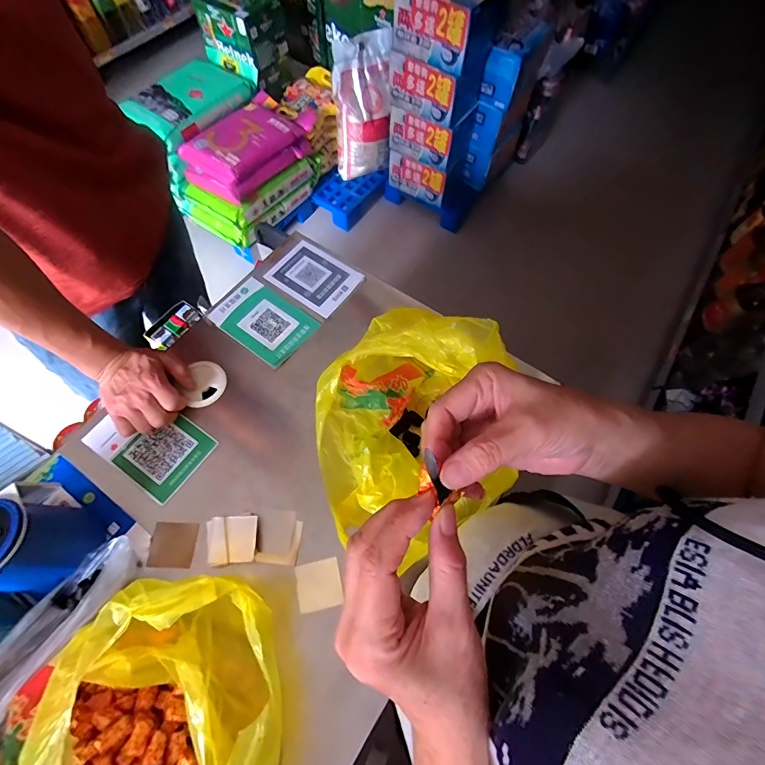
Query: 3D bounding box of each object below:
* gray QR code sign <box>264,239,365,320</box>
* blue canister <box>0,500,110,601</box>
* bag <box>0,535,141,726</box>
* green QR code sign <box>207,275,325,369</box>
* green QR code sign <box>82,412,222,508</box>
[{"bbox_3d":[-0.111,-0.172,0.645,0.132,0.008,0.101,34,69,14],"label":"gray QR code sign"},{"bbox_3d":[-0.354,0.165,0.401,0.076,0.115,0.080,10,65,3],"label":"blue canister"},{"bbox_3d":[-0.321,0.241,0.378,0.065,0.052,0.191,29,55,12],"label":"bag"},{"bbox_3d":[-0.181,-0.095,0.603,0.145,0.005,0.101,35,65,13],"label":"green QR code sign"},{"bbox_3d":[-0.302,0.077,0.516,0.145,0.004,0.096,33,68,10],"label":"green QR code sign"}]

